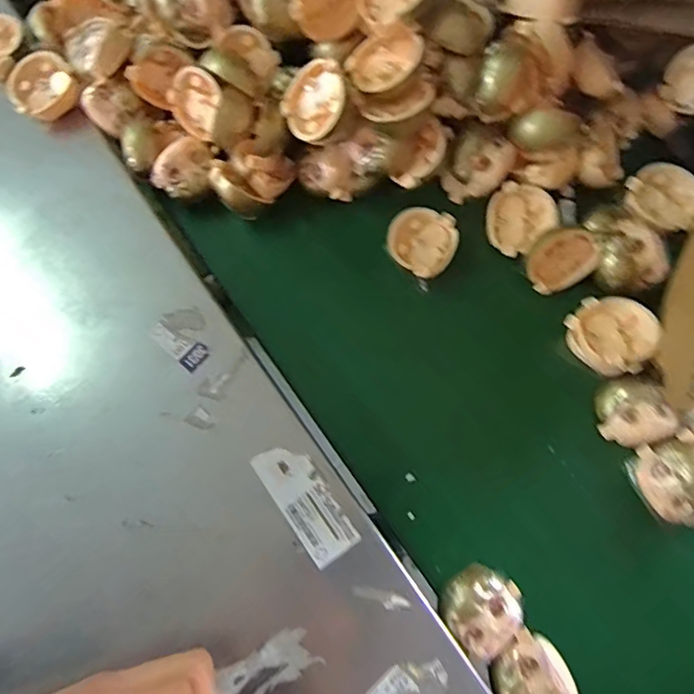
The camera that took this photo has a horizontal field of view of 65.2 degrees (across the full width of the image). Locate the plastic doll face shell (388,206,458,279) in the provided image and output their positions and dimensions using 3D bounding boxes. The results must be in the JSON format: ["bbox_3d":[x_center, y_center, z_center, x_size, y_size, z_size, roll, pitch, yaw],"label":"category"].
[{"bbox_3d":[0.055,-0.076,0.395,0.047,0.017,0.050,-1,73,2],"label":"plastic doll face shell"}]

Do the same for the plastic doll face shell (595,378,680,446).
[{"bbox_3d":[0.193,0.043,0.362,0.044,0.022,0.042,1,73,3],"label":"plastic doll face shell"}]

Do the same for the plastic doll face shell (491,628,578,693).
[{"bbox_3d":[0.110,0.196,0.316,0.046,0.018,0.044,-1,73,2],"label":"plastic doll face shell"}]

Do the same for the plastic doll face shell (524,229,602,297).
[{"bbox_3d":[0.149,-0.065,0.386,0.046,0.049,0.023,-2,41,-4],"label":"plastic doll face shell"}]

